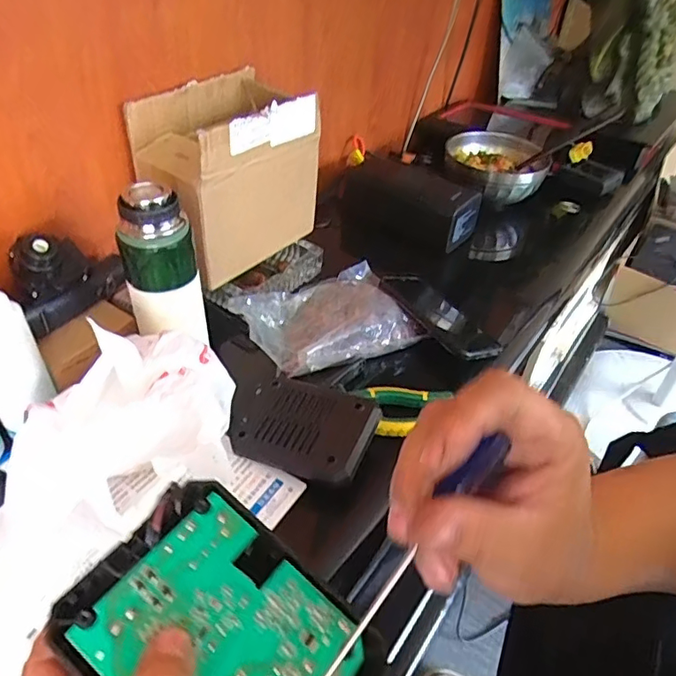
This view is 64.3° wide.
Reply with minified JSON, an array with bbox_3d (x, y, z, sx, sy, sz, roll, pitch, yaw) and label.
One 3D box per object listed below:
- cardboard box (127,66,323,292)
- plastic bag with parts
[{"bbox_3d":[-0.126,-0.193,0.648,0.124,0.184,0.193,25,46,24],"label":"cardboard box"},{"bbox_3d":[-0.011,-0.033,0.631,0.211,0.046,0.159,-22,46,-25],"label":"plastic bag with parts"}]

